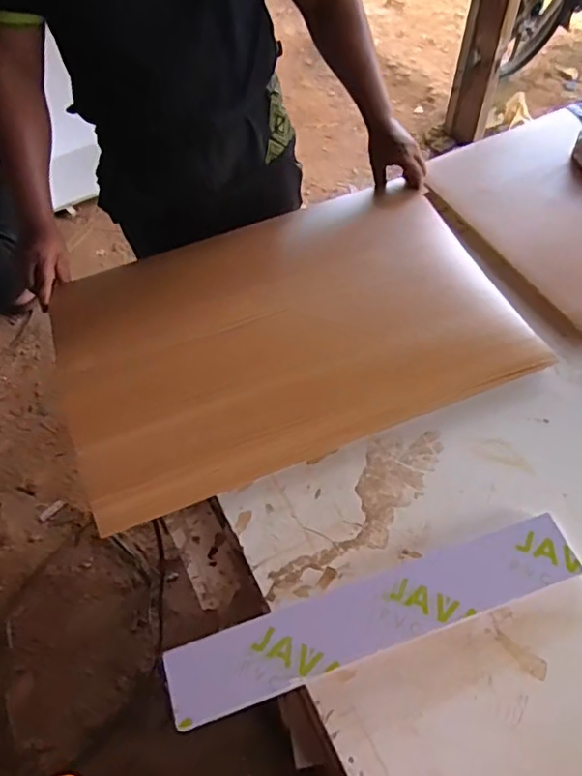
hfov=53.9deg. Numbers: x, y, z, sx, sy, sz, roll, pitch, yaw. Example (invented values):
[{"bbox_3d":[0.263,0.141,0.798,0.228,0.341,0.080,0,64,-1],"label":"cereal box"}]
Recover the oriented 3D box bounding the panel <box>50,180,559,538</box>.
[{"bbox_3d":[-0.022,-0.116,0.888,0.653,0.059,0.461,-19,57,-12],"label":"panel"}]

